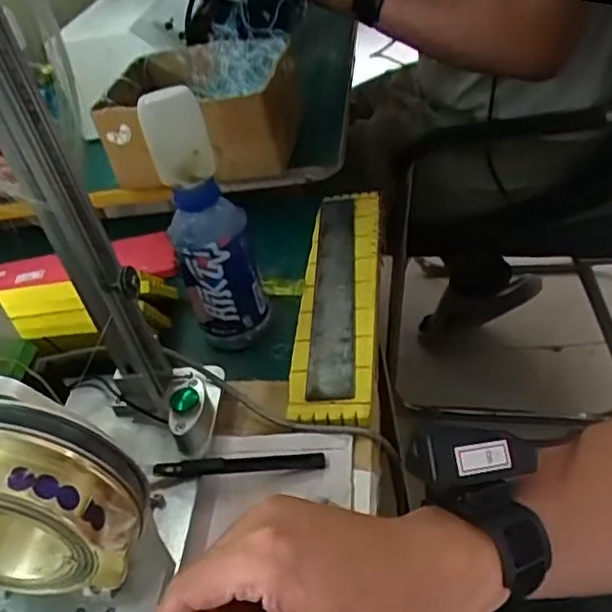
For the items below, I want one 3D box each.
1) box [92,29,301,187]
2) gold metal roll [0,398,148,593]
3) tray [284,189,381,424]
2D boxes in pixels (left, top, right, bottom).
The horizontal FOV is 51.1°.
[{"bbox_3d":[-0.116,-0.225,0.729,0.201,0.106,0.154,-3,39,13],"label":"box"},{"bbox_3d":[-0.140,0.094,0.313,0.108,0.090,0.043,-6,39,9],"label":"gold metal roll"},{"bbox_3d":[0.034,-0.017,0.639,0.071,0.022,0.335,-4,39,11],"label":"tray"}]

